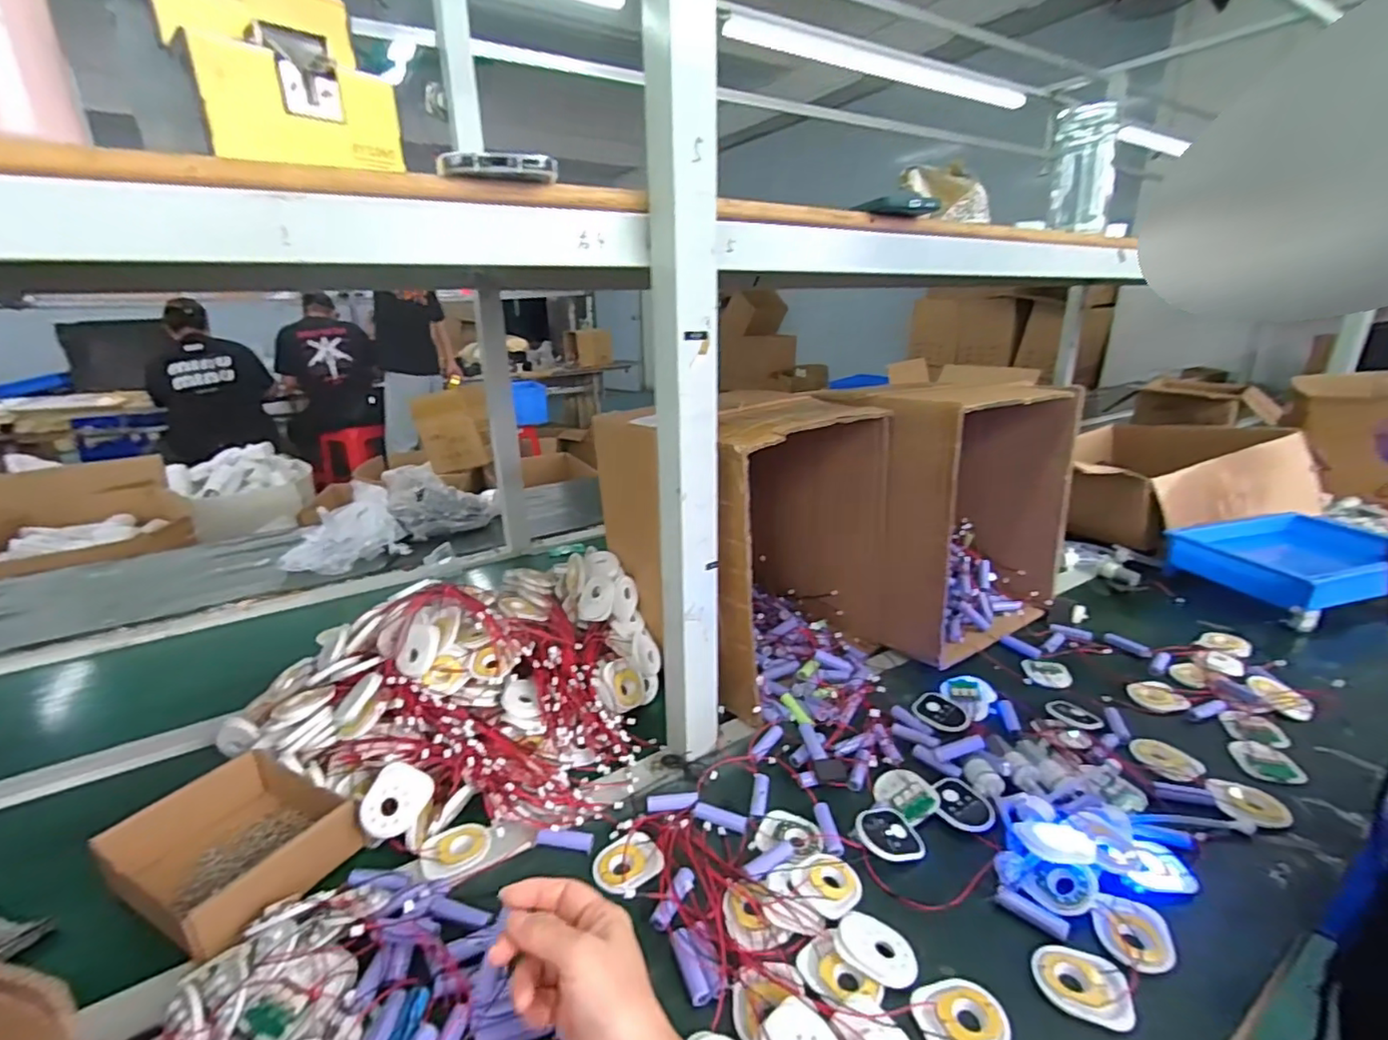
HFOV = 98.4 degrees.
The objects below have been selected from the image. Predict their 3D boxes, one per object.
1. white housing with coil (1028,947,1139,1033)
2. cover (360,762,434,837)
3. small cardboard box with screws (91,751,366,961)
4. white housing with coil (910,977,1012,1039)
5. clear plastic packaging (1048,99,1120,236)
[{"bbox_3d":[0.276,0.332,0.426,0.060,0.008,0.048,8,22,21],"label":"white housing with coil"},{"bbox_3d":[-0.272,0.255,0.547,0.049,0.009,0.059,31,61,-4],"label":"cover"},{"bbox_3d":[-0.412,0.290,0.546,0.199,0.061,0.147,9,22,25],"label":"small cardboard box with screws"},{"bbox_3d":[0.184,0.340,0.409,0.059,0.006,0.052,-5,20,-10],"label":"white housing with coil"},{"bbox_3d":[0.609,-0.545,0.937,0.080,0.172,0.073,6,21,18],"label":"clear plastic packaging"}]

